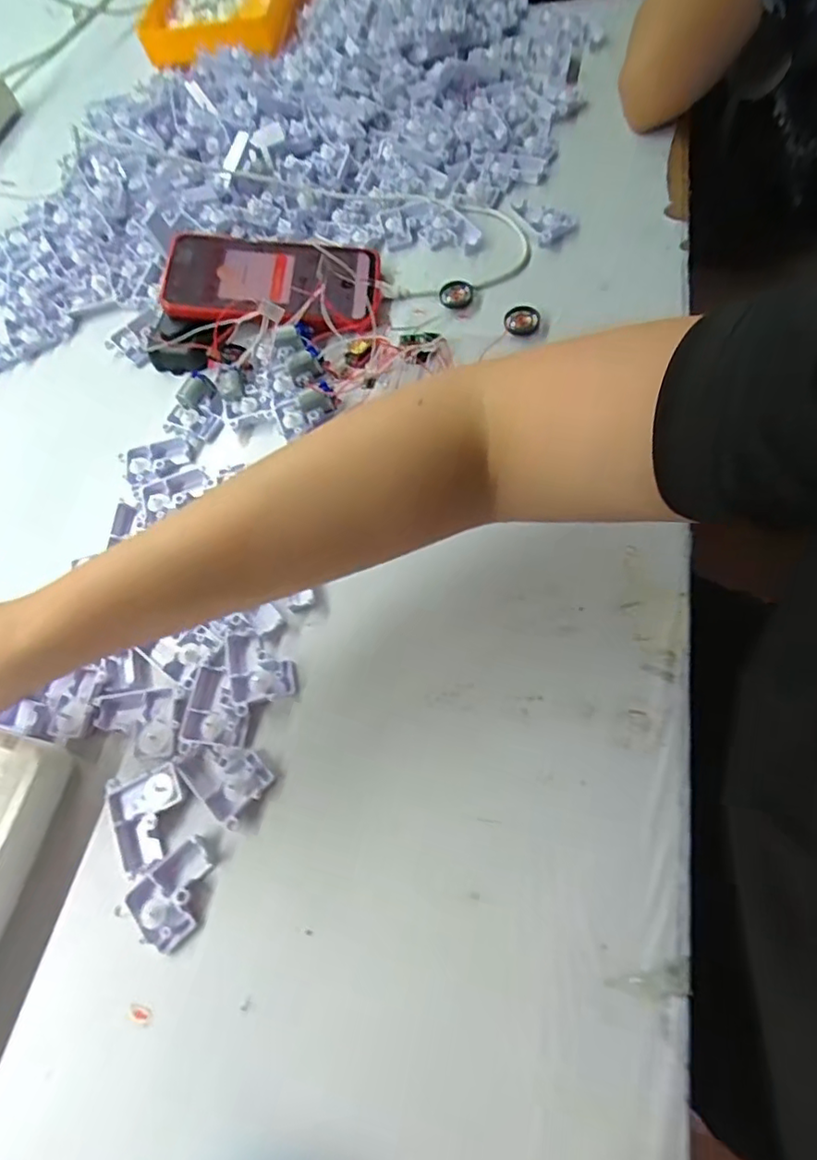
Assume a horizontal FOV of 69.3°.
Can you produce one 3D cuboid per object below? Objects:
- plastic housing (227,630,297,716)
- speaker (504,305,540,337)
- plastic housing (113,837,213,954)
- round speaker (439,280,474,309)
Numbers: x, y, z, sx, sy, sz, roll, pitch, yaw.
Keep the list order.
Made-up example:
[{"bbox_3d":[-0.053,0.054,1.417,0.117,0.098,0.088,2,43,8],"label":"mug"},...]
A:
[{"bbox_3d":[-0.088,0.050,0.351,0.036,0.010,0.050,-15,65,-4],"label":"plastic housing"},{"bbox_3d":[0.084,-0.192,0.441,0.024,0.007,0.026,-1,65,3],"label":"speaker"},{"bbox_3d":[-0.121,0.163,0.309,0.036,0.010,0.049,38,73,18],"label":"plastic housing"},{"bbox_3d":[0.037,-0.222,0.458,0.026,0.004,0.024,-1,65,3],"label":"round speaker"}]

